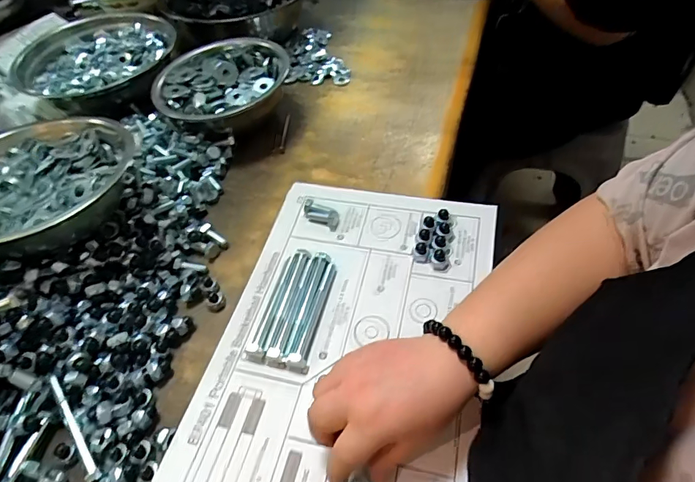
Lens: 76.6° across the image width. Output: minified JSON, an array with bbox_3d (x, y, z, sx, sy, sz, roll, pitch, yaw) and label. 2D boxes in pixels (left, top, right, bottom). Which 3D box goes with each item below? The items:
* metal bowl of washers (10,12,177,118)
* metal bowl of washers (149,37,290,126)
[{"bbox_3d":[-0.361,-0.266,0.644,0.200,0.060,0.217,-2,52,2],"label":"metal bowl of washers"},{"bbox_3d":[-0.163,-0.199,0.579,0.161,0.060,0.163,-2,52,2],"label":"metal bowl of washers"}]

